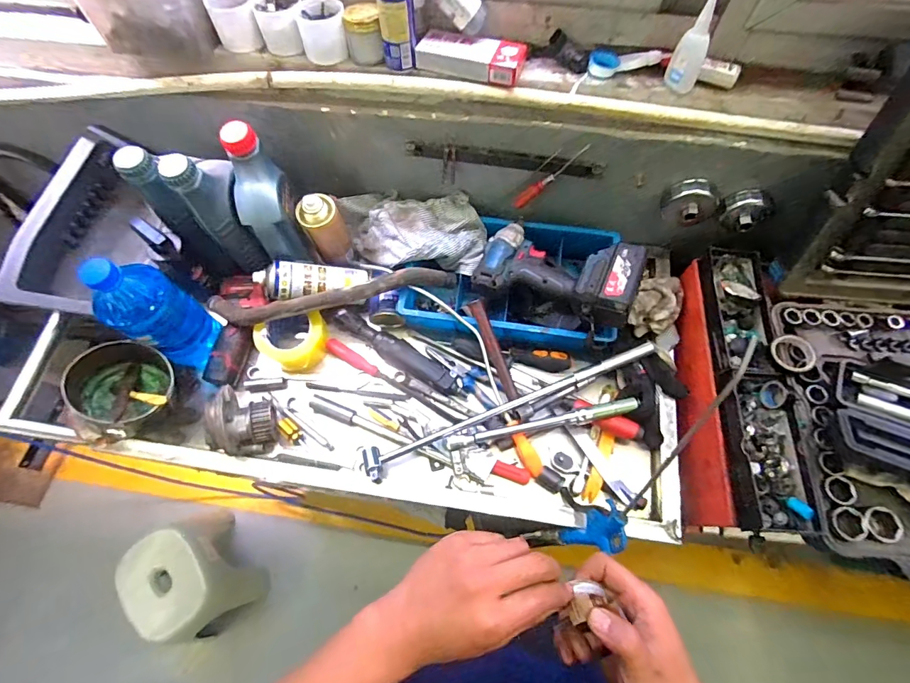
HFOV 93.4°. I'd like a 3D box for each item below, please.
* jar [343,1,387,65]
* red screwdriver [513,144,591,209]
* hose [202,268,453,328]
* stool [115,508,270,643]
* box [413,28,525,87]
[{"bbox_3d":[-0.123,-0.413,0.576,0.046,0.059,0.045,-12,68,-5],"label":"jar"},{"bbox_3d":[0.147,-0.252,0.662,0.019,0.149,0.016,15,62,-34],"label":"red screwdriver"},{"bbox_3d":[-0.207,-0.077,0.705,0.417,0.059,0.053,-5,67,-2],"label":"hose"},{"bbox_3d":[-0.785,0.674,1.288,0.240,0.305,0.346,-35,71,-13],"label":"stool"},{"bbox_3d":[0.021,-0.381,0.571,0.139,0.026,0.059,14,68,6],"label":"box"}]

